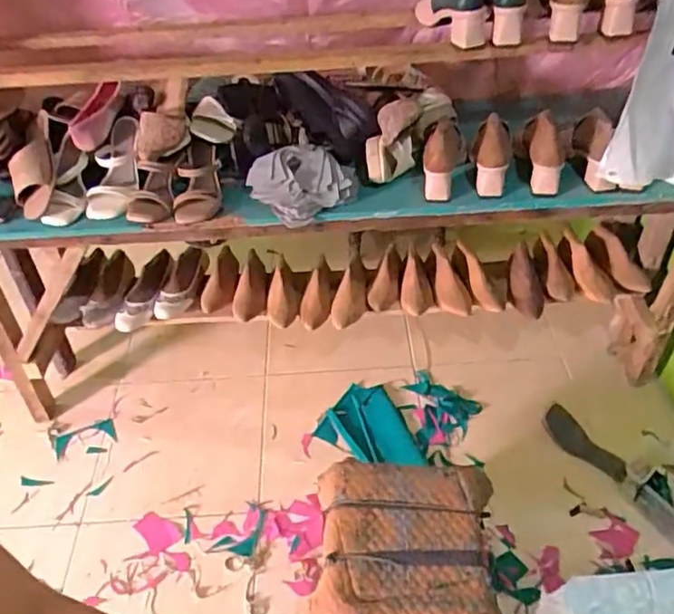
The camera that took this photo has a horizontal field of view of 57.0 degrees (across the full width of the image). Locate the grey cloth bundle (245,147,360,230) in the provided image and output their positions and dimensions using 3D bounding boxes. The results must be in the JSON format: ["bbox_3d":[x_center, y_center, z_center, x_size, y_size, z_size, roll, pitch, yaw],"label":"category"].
[{"bbox_3d":[-0.061,-0.241,1.188,0.192,0.063,0.178,-34,52,-28],"label":"grey cloth bundle"}]

